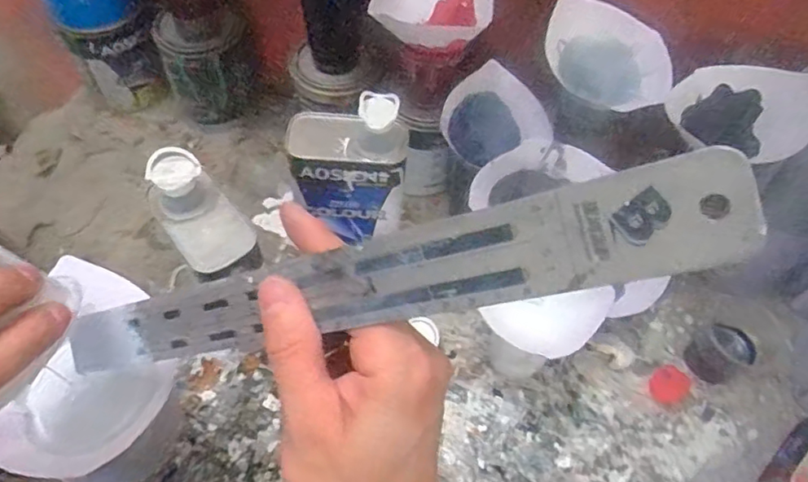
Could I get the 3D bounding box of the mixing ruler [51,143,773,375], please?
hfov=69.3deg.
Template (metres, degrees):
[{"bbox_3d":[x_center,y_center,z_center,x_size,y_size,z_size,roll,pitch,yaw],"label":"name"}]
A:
[{"bbox_3d":[-0.036,0.021,0.236,0.312,0.004,0.031,-14,88,32],"label":"mixing ruler"}]

